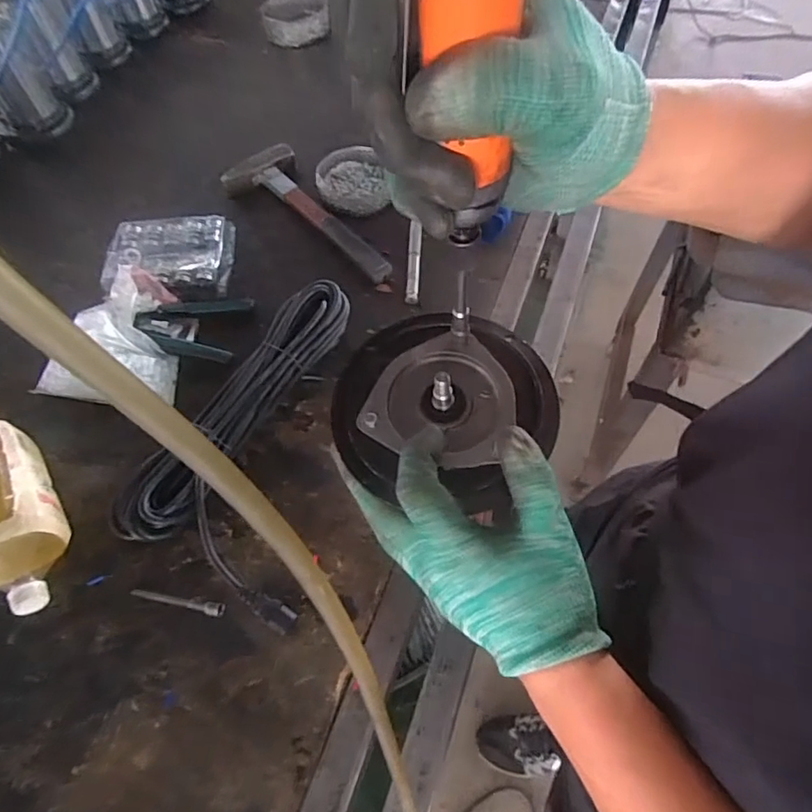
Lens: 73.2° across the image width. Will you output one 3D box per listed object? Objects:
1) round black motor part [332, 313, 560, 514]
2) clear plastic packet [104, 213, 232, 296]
[{"bbox_3d":[0.024,-0.007,0.346,0.140,0.037,0.129,-1,58,2],"label":"round black motor part"},{"bbox_3d":[-0.342,-0.218,0.797,0.179,0.035,0.149,-4,57,1],"label":"clear plastic packet"}]

